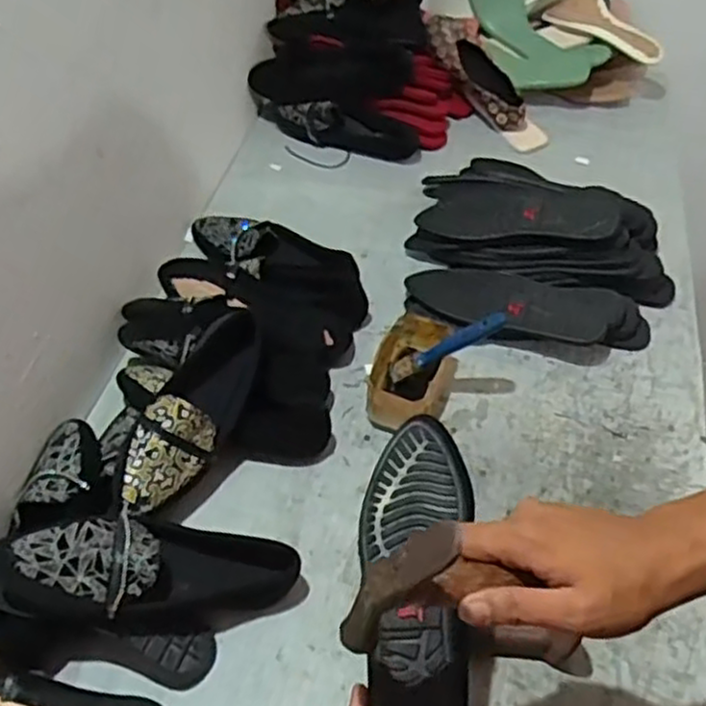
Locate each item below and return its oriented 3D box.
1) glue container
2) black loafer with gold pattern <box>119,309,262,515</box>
[{"bbox_3d":[0.066,0.024,0.843,0.088,0.056,0.134,15,51,14],"label":"glue container"},{"bbox_3d":[-0.165,0.059,0.759,0.079,0.071,0.225,13,50,13],"label":"black loafer with gold pattern"}]

